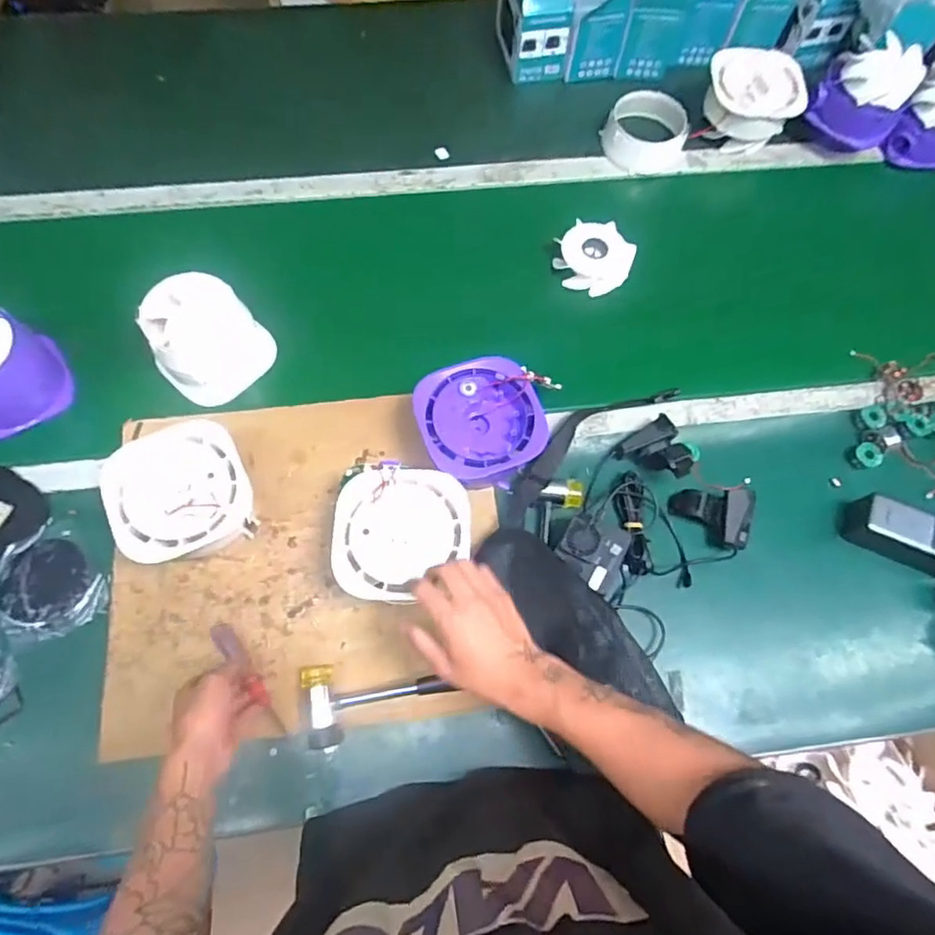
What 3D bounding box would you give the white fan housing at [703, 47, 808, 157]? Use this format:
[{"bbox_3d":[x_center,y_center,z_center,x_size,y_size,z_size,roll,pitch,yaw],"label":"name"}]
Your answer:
[{"bbox_3d":[0.443,-0.572,0.926,0.145,0.096,0.093,14,70,3],"label":"white fan housing"}]

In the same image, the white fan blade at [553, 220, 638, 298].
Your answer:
[{"bbox_3d":[0.188,-0.308,0.856,0.107,0.035,0.106,-11,70,-6],"label":"white fan blade"}]

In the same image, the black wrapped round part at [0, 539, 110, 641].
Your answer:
[{"bbox_3d":[-0.488,0.139,0.670,0.111,0.015,0.125,-41,76,-16],"label":"black wrapped round part"}]

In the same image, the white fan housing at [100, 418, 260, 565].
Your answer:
[{"bbox_3d":[-0.314,0.033,0.656,0.143,0.095,0.143,-32,80,-16],"label":"white fan housing"}]

